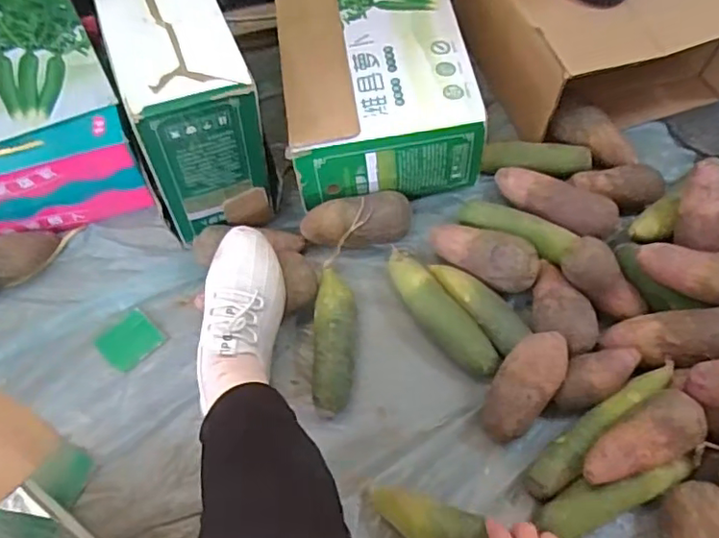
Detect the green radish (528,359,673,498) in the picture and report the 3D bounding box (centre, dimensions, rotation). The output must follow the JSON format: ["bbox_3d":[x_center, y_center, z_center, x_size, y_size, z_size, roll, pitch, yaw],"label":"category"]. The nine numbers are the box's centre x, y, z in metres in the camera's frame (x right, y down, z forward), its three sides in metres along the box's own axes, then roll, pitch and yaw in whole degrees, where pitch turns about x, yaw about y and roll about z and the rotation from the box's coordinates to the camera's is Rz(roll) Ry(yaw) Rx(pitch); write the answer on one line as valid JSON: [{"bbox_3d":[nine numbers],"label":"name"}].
[{"bbox_3d":[0.283,0.178,0.685,0.224,0.053,0.039,-36,67,-18],"label":"green radish"}]

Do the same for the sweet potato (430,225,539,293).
[{"bbox_3d":[0.165,-0.026,0.783,0.149,0.058,0.076,23,64,12],"label":"sweet potato"}]

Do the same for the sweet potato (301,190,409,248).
[{"bbox_3d":[-0.003,-0.061,0.817,0.146,0.067,0.063,-8,62,-4],"label":"sweet potato"}]

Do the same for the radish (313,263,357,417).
[{"bbox_3d":[-0.031,0.087,0.747,0.054,0.048,0.190,0,61,0],"label":"radish"}]

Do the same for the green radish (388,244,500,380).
[{"bbox_3d":[0.099,0.055,0.769,0.052,0.047,0.211,-35,67,-17],"label":"green radish"}]

